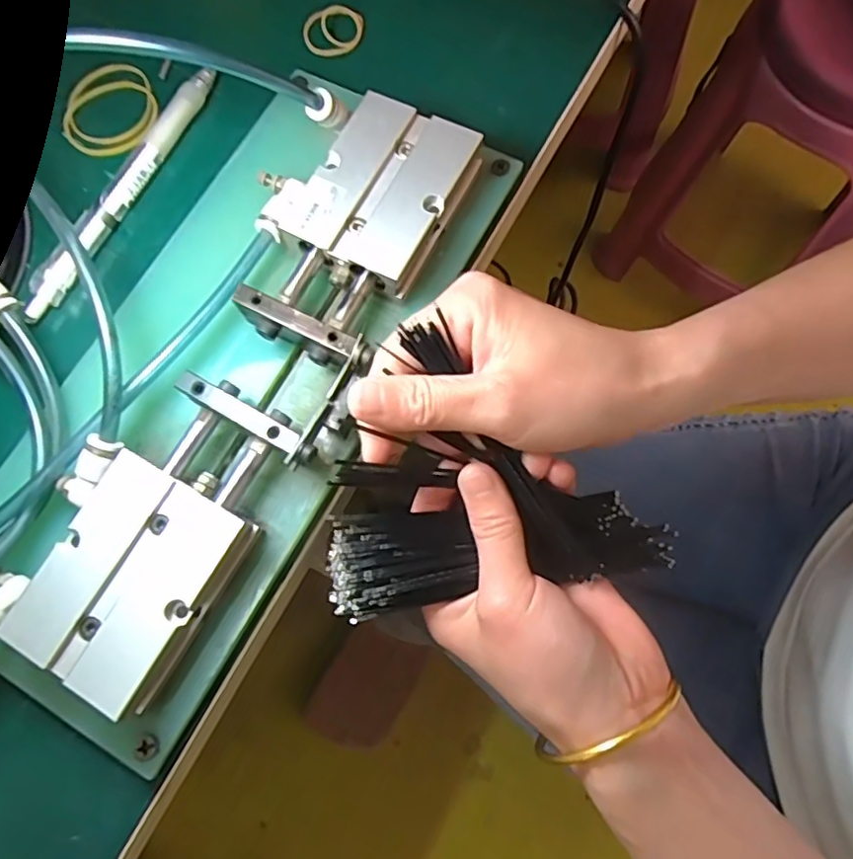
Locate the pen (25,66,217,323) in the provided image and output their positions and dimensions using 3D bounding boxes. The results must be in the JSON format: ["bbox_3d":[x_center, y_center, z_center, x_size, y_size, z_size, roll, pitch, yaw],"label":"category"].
[{"bbox_3d":[-0.138,-0.110,0.276,0.011,0.013,0.141,26,77,8],"label":"pen"}]

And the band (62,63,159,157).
[{"bbox_3d":[-0.156,-0.157,0.296,0.047,0.007,0.049,0,75,2],"label":"band"}]

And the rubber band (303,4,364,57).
[{"bbox_3d":[-0.046,-0.198,0.302,0.030,0.006,0.024,-8,75,0],"label":"rubber band"}]

